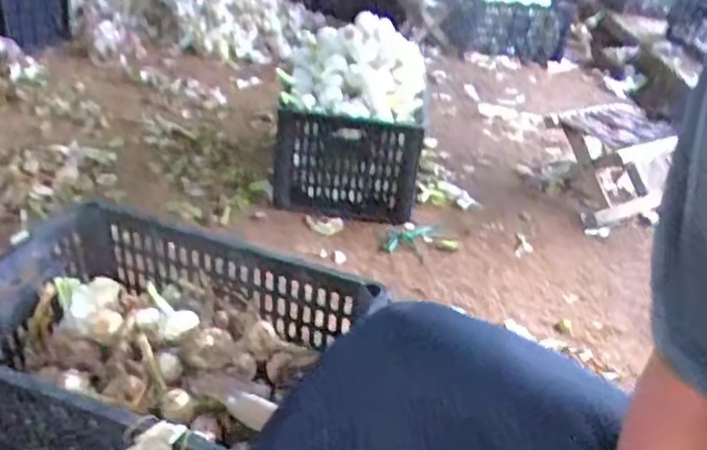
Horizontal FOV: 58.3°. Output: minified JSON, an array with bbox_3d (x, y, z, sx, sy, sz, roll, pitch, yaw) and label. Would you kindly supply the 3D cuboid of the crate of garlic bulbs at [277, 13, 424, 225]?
[{"bbox_3d":[0.008,-0.304,1.494,0.317,0.301,0.516,8,31,1],"label":"crate of garlic bulbs"}]

